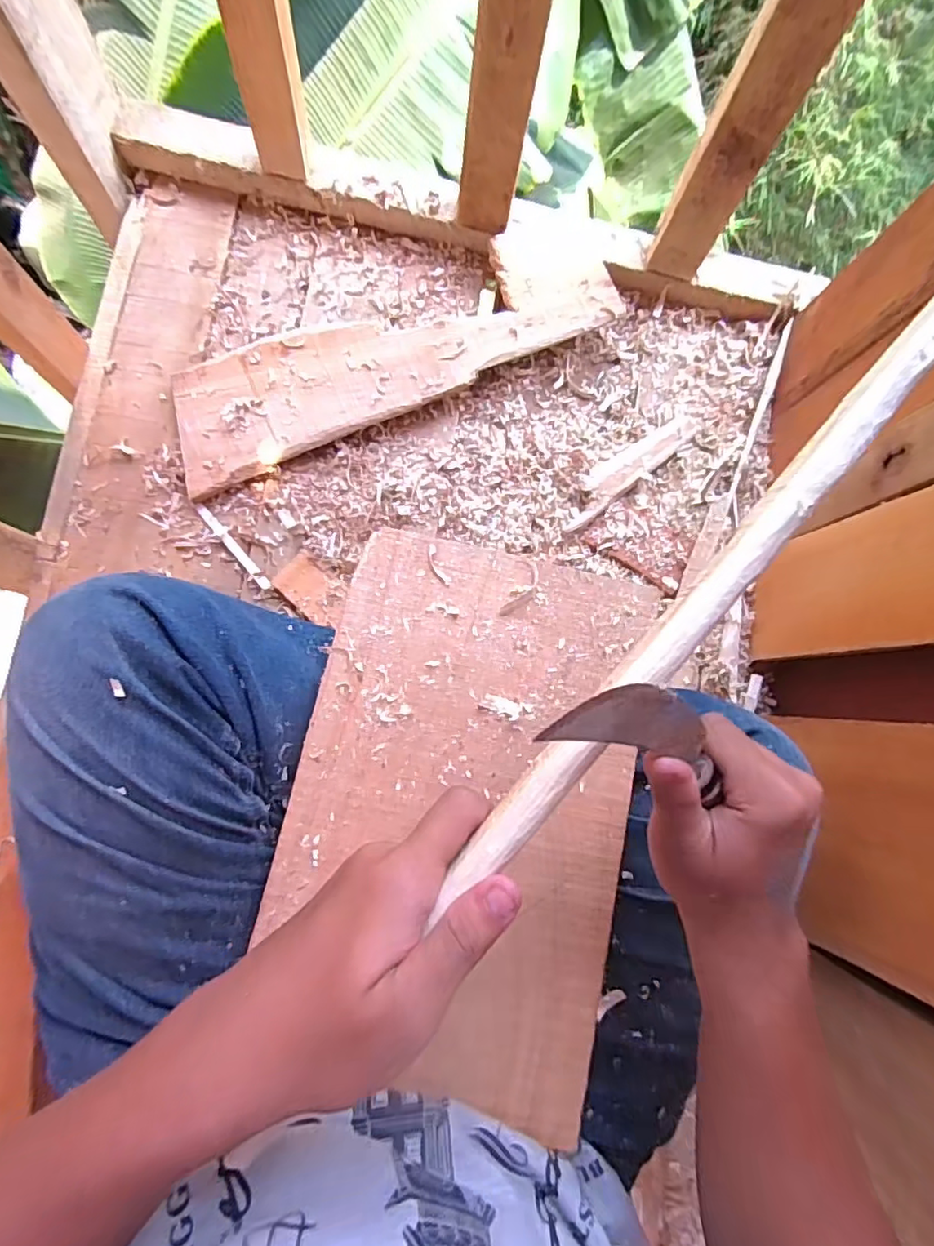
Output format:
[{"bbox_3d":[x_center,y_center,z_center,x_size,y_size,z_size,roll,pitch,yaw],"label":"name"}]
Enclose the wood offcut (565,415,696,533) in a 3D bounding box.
[{"bbox_3d":[0.167,-0.160,0.594,0.178,0.019,0.037,-39,86,-9],"label":"wood offcut"}]

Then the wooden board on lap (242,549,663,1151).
[{"bbox_3d":[-0.001,0.110,0.347,0.200,0.008,0.313,10,81,-3],"label":"wooden board on lap"}]

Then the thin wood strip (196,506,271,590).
[{"bbox_3d":[-0.225,-0.074,0.556,0.010,0.006,0.106,-40,86,-9],"label":"thin wood strip"}]

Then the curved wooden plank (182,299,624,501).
[{"bbox_3d":[-0.078,-0.264,0.572,0.435,0.031,0.113,-24,84,-8],"label":"curved wooden plank"}]

